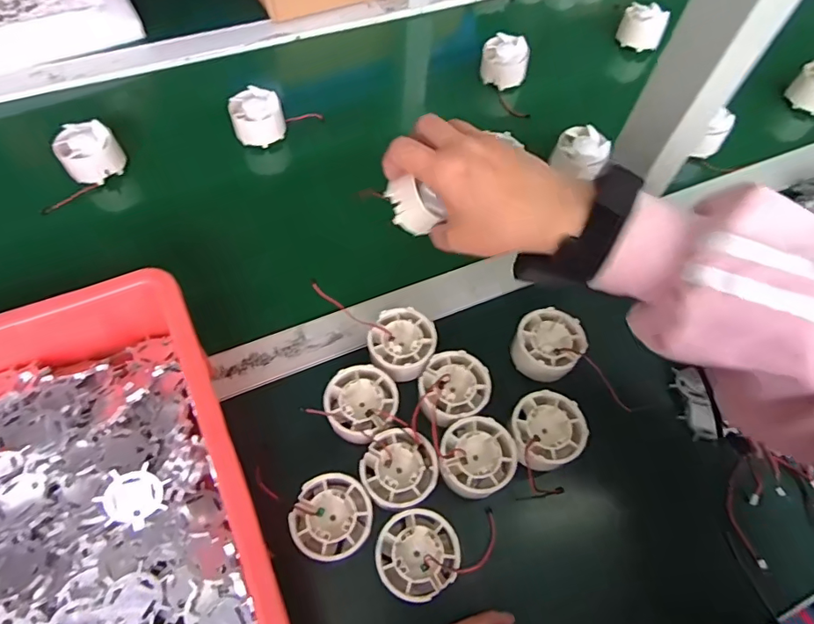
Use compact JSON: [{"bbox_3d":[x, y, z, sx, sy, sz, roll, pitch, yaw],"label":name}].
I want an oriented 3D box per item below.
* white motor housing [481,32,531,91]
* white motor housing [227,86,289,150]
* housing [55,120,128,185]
[{"bbox_3d":[0.116,-0.296,0.582,0.054,0.041,0.040,15,61,5],"label":"white motor housing"},{"bbox_3d":[-0.159,-0.208,0.524,0.053,0.035,0.053,-22,64,-14],"label":"white motor housing"},{"bbox_3d":[-0.315,-0.159,0.491,0.054,0.038,0.048,-30,66,-18],"label":"housing"}]

